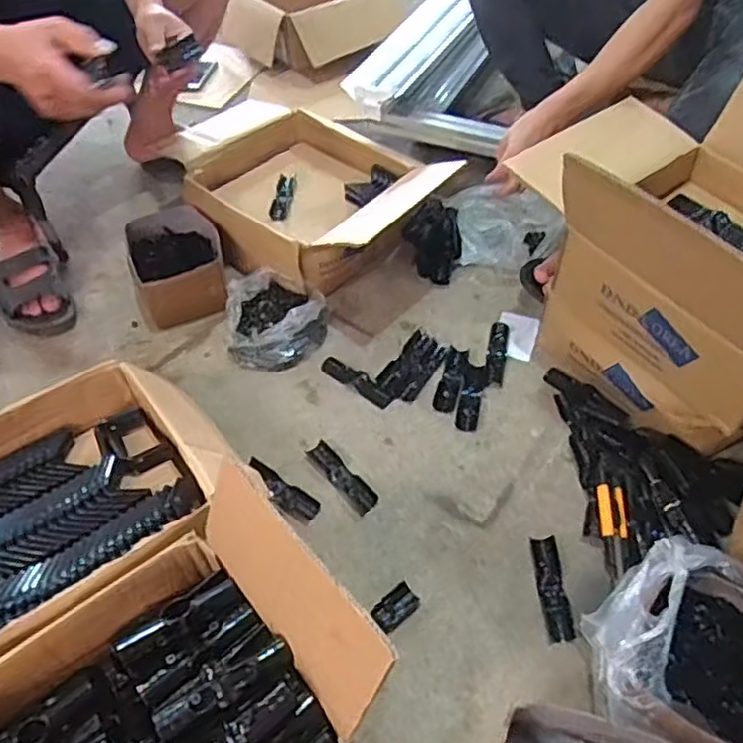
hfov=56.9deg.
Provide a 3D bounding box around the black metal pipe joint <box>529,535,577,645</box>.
[{"bbox_3d":[0.221,0.265,0.838,0.032,0.010,0.127,-2,50,0],"label":"black metal pipe joint"}]

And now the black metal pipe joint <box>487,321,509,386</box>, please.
[{"bbox_3d":[0.201,-0.033,1.094,0.029,0.014,0.127,8,51,9],"label":"black metal pipe joint"}]

